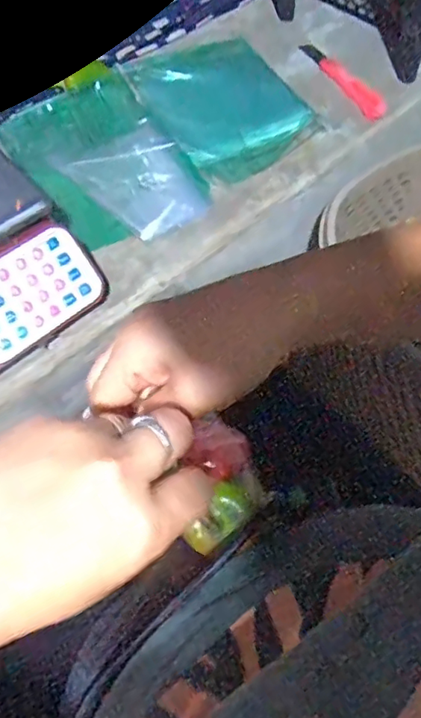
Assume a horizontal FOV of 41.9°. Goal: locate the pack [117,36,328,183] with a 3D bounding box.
[{"bbox_3d":[0.013,-0.355,0.749,0.192,0.020,0.276,-30,66,-15],"label":"pack"}]

